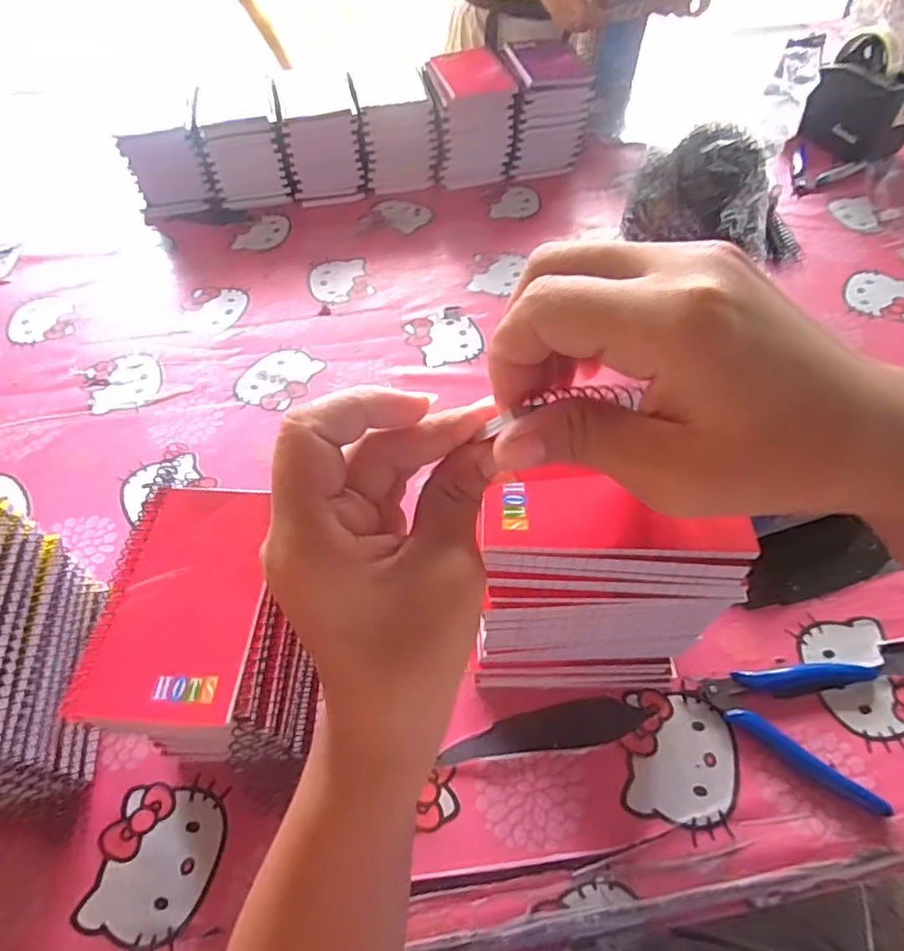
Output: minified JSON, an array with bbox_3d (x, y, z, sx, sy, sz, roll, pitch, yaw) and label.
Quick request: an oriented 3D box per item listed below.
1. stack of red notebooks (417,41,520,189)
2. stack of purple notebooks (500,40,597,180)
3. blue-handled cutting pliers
[{"bbox_3d":[0.021,-0.470,0.793,0.102,0.117,0.121,-7,54,-4],"label":"stack of red notebooks"},{"bbox_3d":[0.123,-0.486,0.803,0.103,0.111,0.141,0,53,2],"label":"stack of purple notebooks"},{"bbox_3d":[0.212,0.146,0.383,0.114,0.012,0.085,17,56,14],"label":"blue-handled cutting pliers"}]

